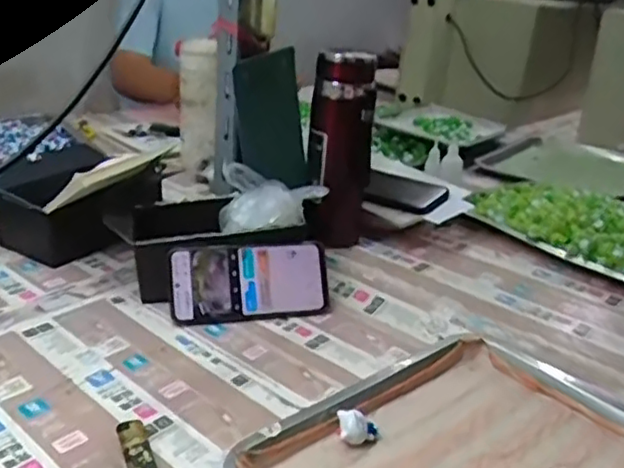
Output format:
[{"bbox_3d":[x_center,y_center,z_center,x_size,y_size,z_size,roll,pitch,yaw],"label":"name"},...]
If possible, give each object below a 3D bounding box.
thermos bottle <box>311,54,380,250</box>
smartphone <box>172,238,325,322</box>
[{"bbox_3d":[0.034,-0.100,0.791,0.073,0.229,0.059,7,24,4],"label":"thermos bottle"},{"bbox_3d":[-0.066,0.049,0.695,0.166,0.080,0.012,-2,-5,-13],"label":"smartphone"}]

